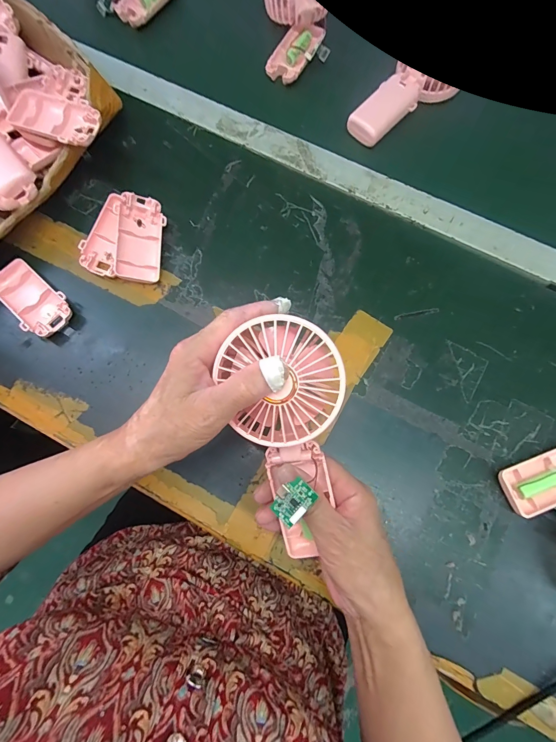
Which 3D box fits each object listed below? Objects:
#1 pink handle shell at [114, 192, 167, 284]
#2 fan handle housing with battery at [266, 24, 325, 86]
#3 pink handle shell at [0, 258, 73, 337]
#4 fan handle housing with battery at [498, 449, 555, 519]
[{"bbox_3d":[-0.152,-0.144,0.375,0.047,0.017,0.092,5,82,-27],"label":"pink handle shell"},{"bbox_3d":[0.023,-0.413,0.448,0.051,0.018,0.089,26,78,6],"label":"fan handle housing with battery"},{"bbox_3d":[-0.260,-0.076,0.365,0.094,0.021,0.047,41,80,9],"label":"pink handle shell"},{"bbox_3d":[0.259,0.102,0.327,0.092,0.015,0.045,-20,77,-4],"label":"fan handle housing with battery"}]

